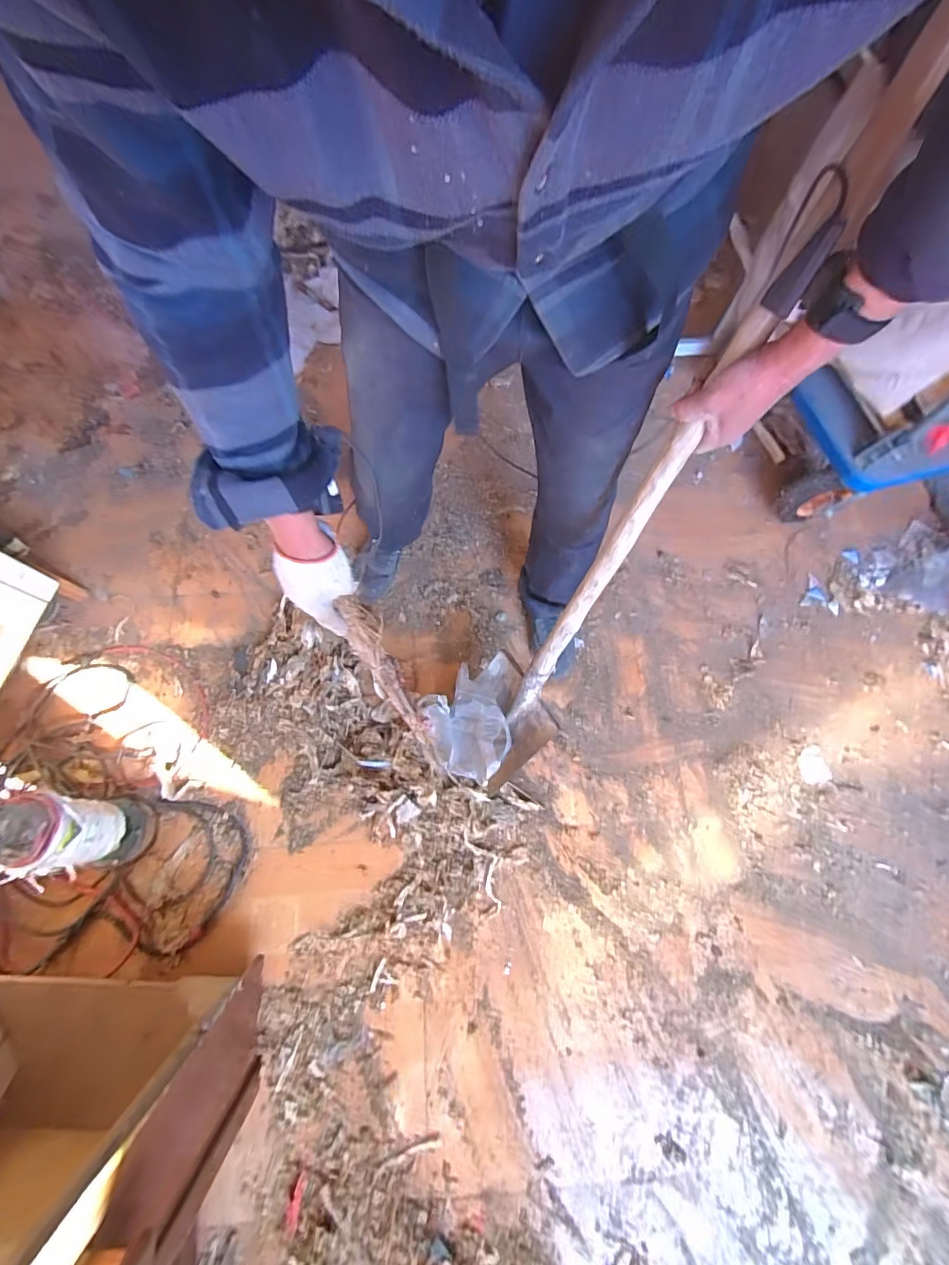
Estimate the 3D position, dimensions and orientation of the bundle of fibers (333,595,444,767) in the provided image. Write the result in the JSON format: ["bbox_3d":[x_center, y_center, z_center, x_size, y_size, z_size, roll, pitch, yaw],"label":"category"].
[{"bbox_3d":[-0.119,0.115,0.764,0.046,0.442,0.036,-28,40,-10],"label":"bundle of fibers"}]

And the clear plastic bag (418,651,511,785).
[{"bbox_3d":[-0.021,0.179,0.962,0.176,0.083,0.231,-3,72,-2],"label":"clear plastic bag"}]

